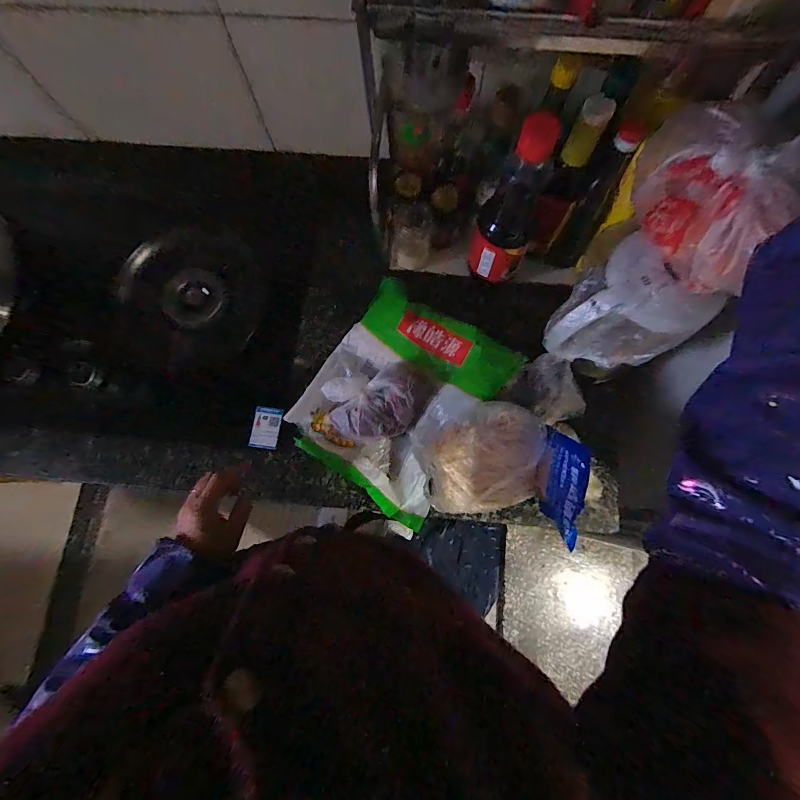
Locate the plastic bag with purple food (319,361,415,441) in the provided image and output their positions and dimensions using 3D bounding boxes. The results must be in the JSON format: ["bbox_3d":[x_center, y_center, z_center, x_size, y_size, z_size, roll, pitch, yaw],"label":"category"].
[{"bbox_3d":[-0.044,0.007,0.582,0.132,0.051,0.097,-13,79,-2],"label":"plastic bag with purple food"}]

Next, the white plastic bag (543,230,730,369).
[{"bbox_3d":[0.269,-0.095,0.473,0.128,0.153,0.088,43,82,8],"label":"white plastic bag"}]

